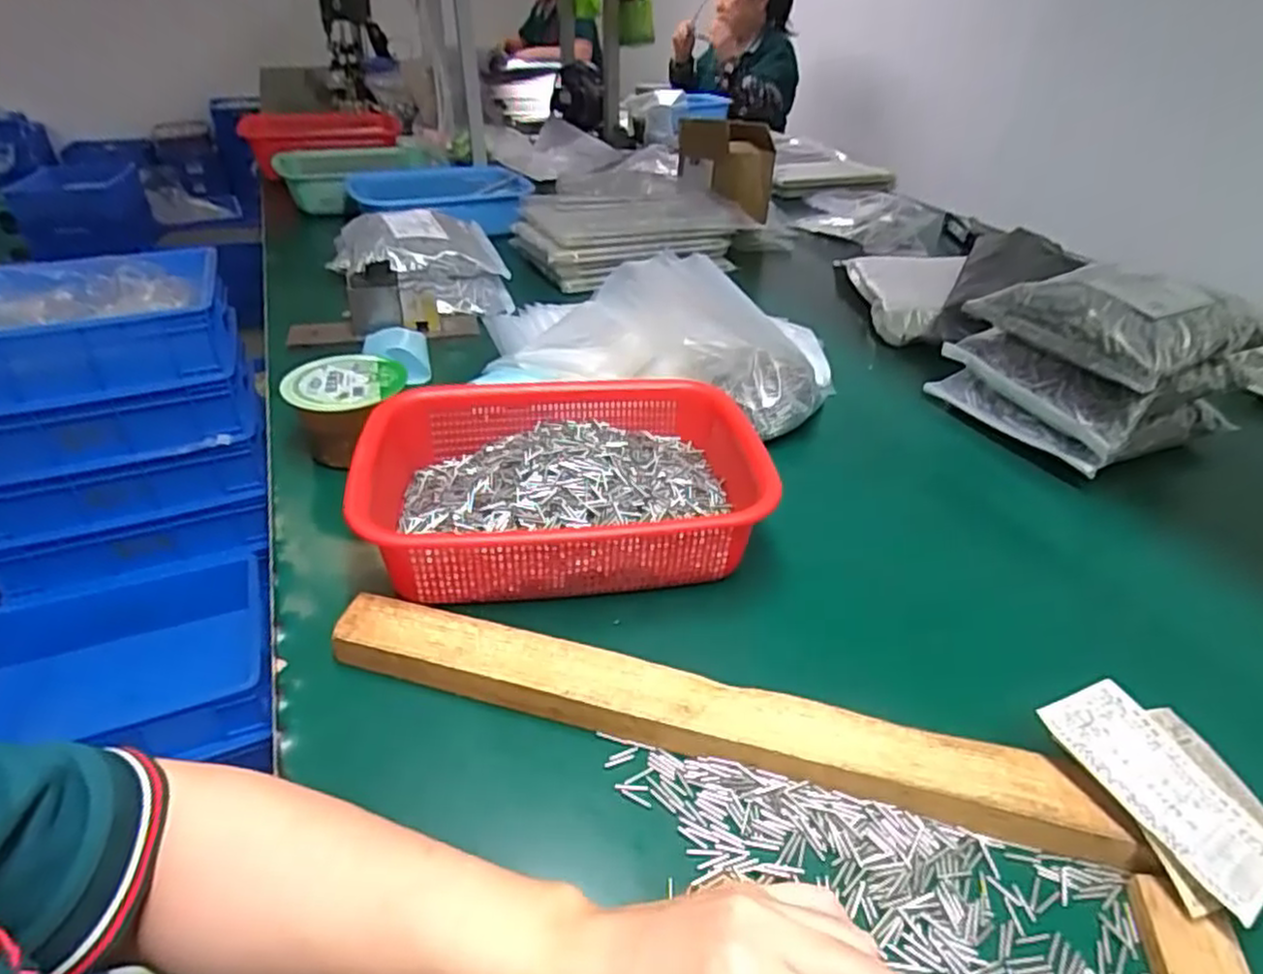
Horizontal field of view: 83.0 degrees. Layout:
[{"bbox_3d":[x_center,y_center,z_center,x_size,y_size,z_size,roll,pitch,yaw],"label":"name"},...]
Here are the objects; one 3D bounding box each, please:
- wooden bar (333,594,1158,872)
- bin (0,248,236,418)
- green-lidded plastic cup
[{"bbox_3d":[0.033,0.126,0.401,0.426,0.029,0.043,10,37,14],"label":"wooden bar"},{"bbox_3d":[-0.814,-0.228,1.029,0.416,0.127,0.257,-15,38,-20],"label":"bin"},{"bbox_3d":[-0.246,-0.059,0.623,0.093,0.077,0.100,0,35,0],"label":"green-lidded plastic cup"}]

